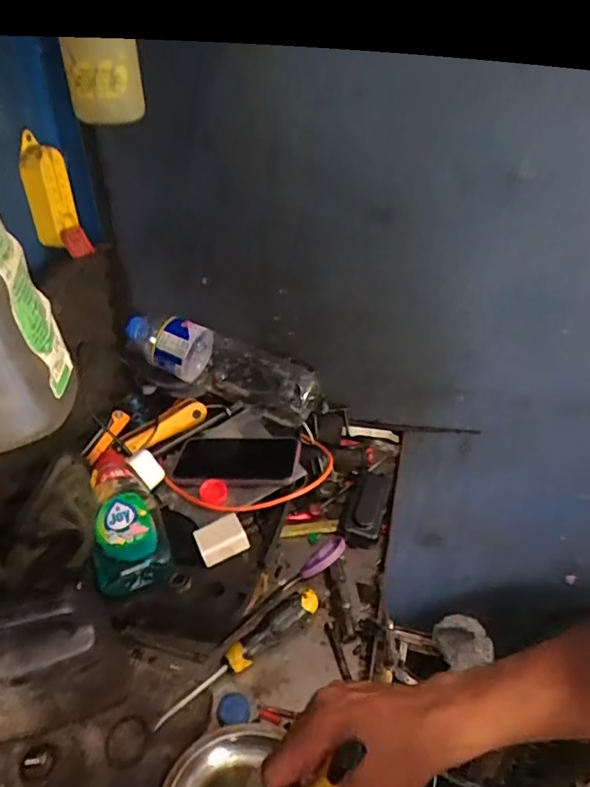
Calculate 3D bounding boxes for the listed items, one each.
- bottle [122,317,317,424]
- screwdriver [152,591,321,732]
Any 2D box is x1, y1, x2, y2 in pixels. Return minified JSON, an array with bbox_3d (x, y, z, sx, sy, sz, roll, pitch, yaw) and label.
[{"bbox_3d":[-0.099,-0.045,0.744,0.278,0.077,0.092,22,40,4],"label":"bottle"},{"bbox_3d":[-0.052,0.260,0.553,0.190,0.027,0.025,-26,45,-31],"label":"screwdriver"}]

